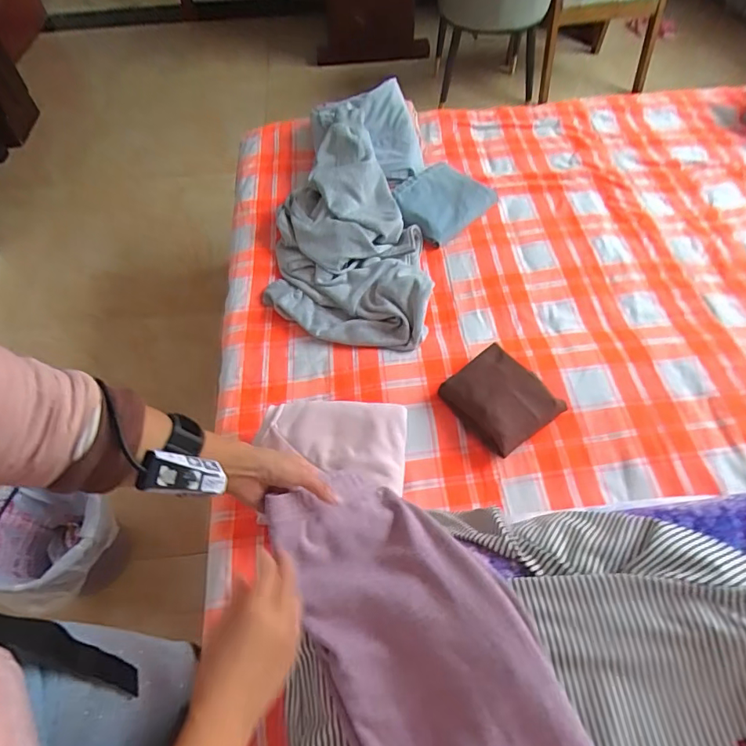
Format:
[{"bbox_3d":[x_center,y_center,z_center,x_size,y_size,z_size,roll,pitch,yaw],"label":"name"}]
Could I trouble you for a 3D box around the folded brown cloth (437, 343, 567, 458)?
[{"bbox_3d":[0.219,0.044,0.865,0.149,0.060,0.170,-35,62,-19],"label":"folded brown cloth"}]

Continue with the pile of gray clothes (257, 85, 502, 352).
[{"bbox_3d":[0.014,-0.386,1.140,0.452,0.125,0.722,23,69,12],"label":"pile of gray clothes"}]

